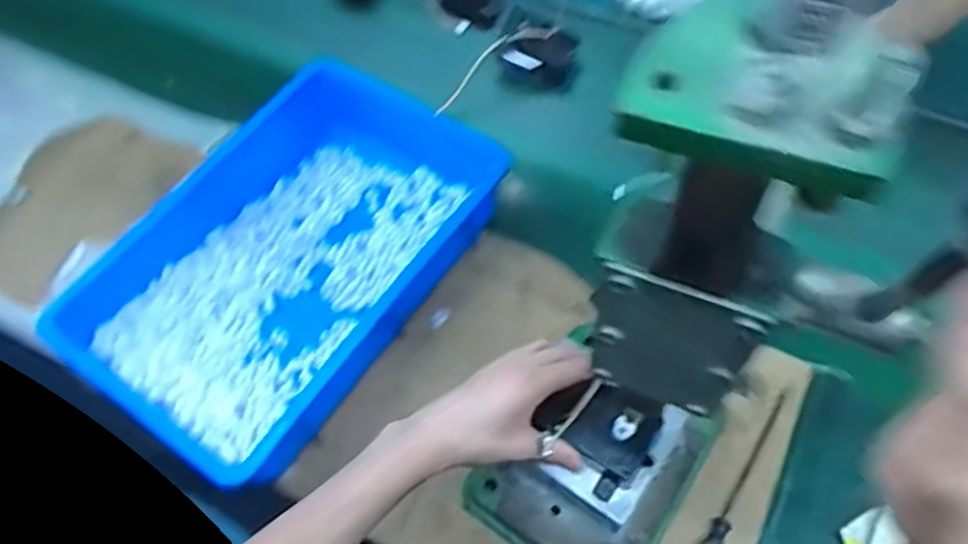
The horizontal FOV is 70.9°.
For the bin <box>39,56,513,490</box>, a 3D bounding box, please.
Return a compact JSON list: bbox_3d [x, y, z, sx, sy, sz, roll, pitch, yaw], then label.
[{"bbox_3d":[-0.193,-0.021,0.713,0.273,0.085,0.439,31,65,20],"label":"bin"}]

